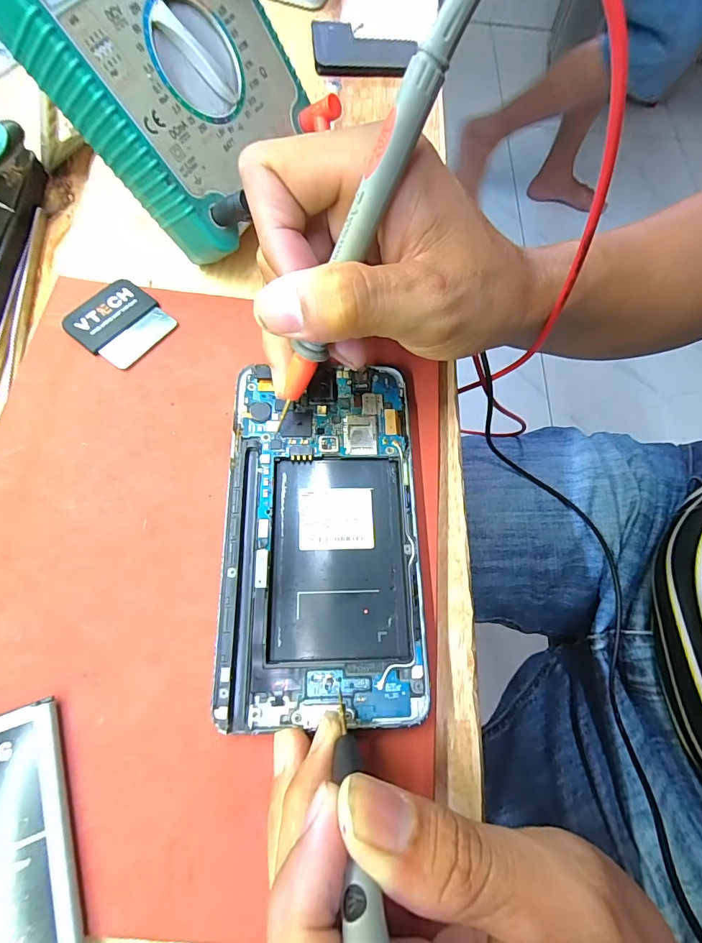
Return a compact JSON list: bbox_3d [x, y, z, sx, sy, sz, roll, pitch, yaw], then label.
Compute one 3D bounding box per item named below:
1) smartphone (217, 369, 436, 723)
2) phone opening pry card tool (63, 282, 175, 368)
[{"bbox_3d":[-0.012,0.021,0.174,0.076,0.005,0.143,0,70,-2],"label":"smartphone"},{"bbox_3d":[-0.110,-0.071,0.205,0.040,0.005,0.039,38,72,10],"label":"phone opening pry card tool"}]

